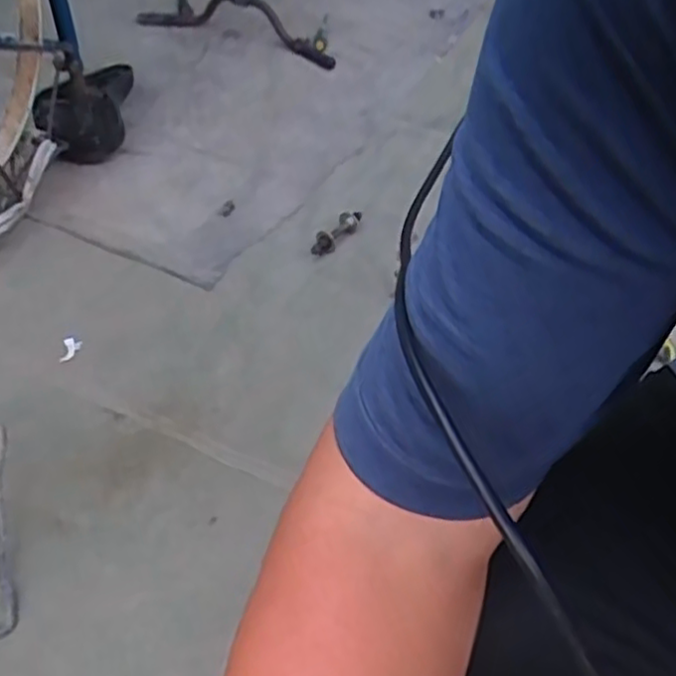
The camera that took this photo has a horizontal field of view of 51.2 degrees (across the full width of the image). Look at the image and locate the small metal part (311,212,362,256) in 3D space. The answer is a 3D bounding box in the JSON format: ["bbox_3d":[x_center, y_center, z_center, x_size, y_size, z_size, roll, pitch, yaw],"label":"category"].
[{"bbox_3d":[-0.002,-0.177,1.184,0.049,0.023,0.115,25,51,20],"label":"small metal part"}]

